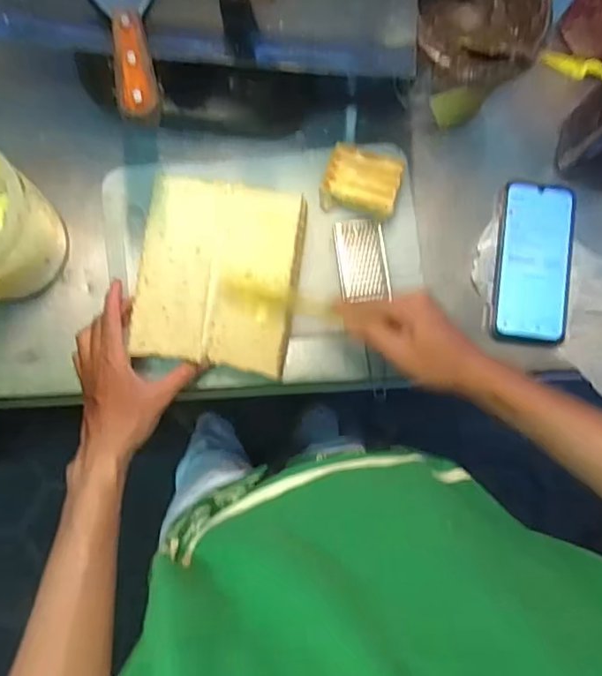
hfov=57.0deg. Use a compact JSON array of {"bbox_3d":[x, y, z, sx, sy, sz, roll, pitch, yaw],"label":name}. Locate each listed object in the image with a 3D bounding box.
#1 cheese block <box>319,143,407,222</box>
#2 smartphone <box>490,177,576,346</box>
[{"bbox_3d":[0.062,-0.158,0.574,0.075,0.038,0.063,16,85,0],"label":"cheese block"},{"bbox_3d":[0.251,-0.081,0.595,0.085,0.013,0.173,7,85,-1],"label":"smartphone"}]

